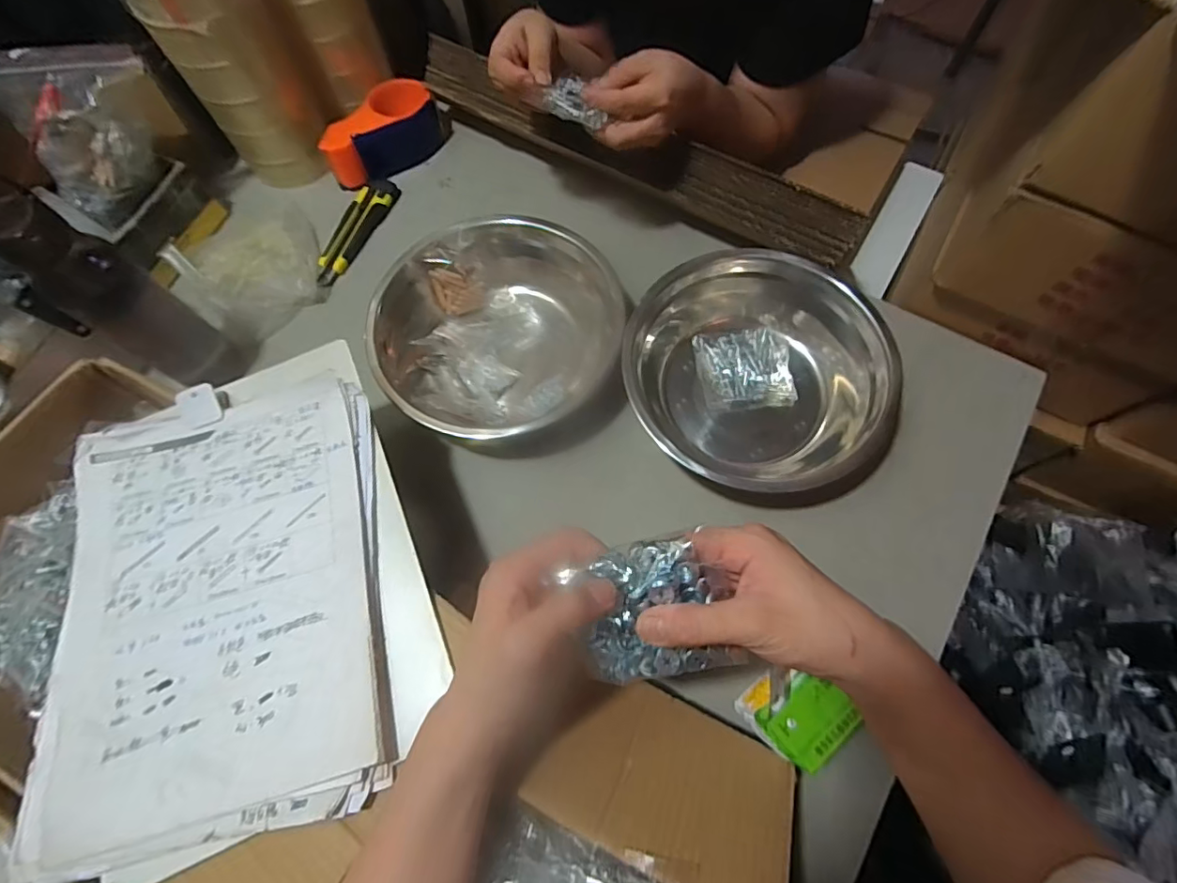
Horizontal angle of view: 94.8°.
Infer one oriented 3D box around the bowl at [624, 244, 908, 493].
[{"bbox_3d":[0.170,-0.064,0.549,0.238,0.096,0.220,-1,69,2],"label":"bowl"}]

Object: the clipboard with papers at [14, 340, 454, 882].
[{"bbox_3d":[-0.250,0.096,0.383,0.253,0.030,0.319,-18,69,-4],"label":"clipboard with papers"}]

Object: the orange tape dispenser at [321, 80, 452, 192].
[{"bbox_3d":[-0.257,-0.388,0.682,0.161,0.053,0.088,-35,71,-11],"label":"orange tape dispenser"}]

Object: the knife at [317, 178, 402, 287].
[{"bbox_3d":[-0.282,-0.258,0.653,0.040,0.018,0.161,16,70,9],"label":"knife"}]

